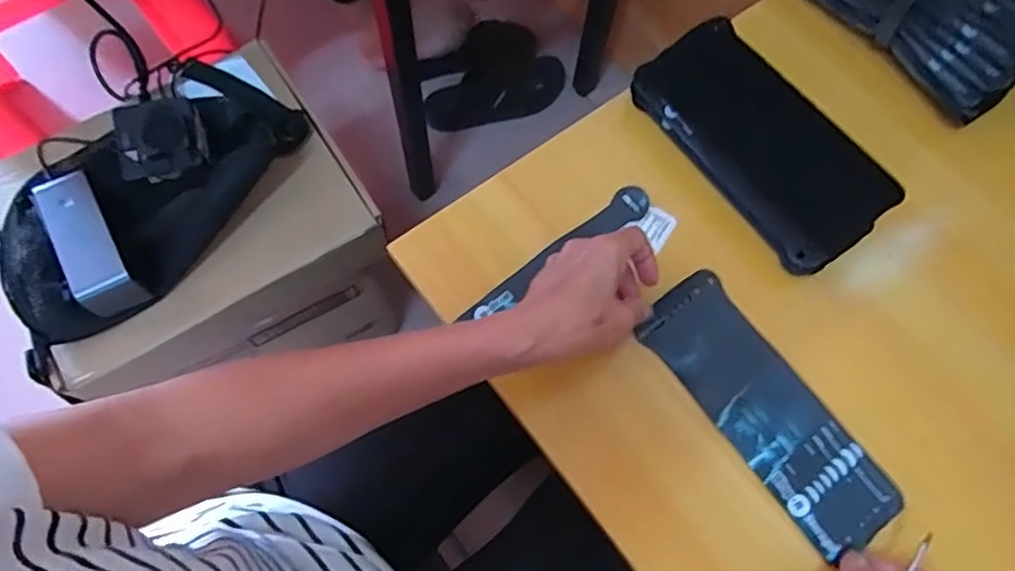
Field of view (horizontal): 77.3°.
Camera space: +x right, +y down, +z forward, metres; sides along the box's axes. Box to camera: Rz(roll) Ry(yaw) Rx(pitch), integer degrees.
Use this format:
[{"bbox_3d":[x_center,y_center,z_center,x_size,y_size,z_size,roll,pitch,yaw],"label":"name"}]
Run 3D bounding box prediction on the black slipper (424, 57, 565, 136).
[{"bbox_3d":[-0.020,-0.339,1.111,0.247,0.036,0.085,-18,71,-8],"label":"black slipper"}]

